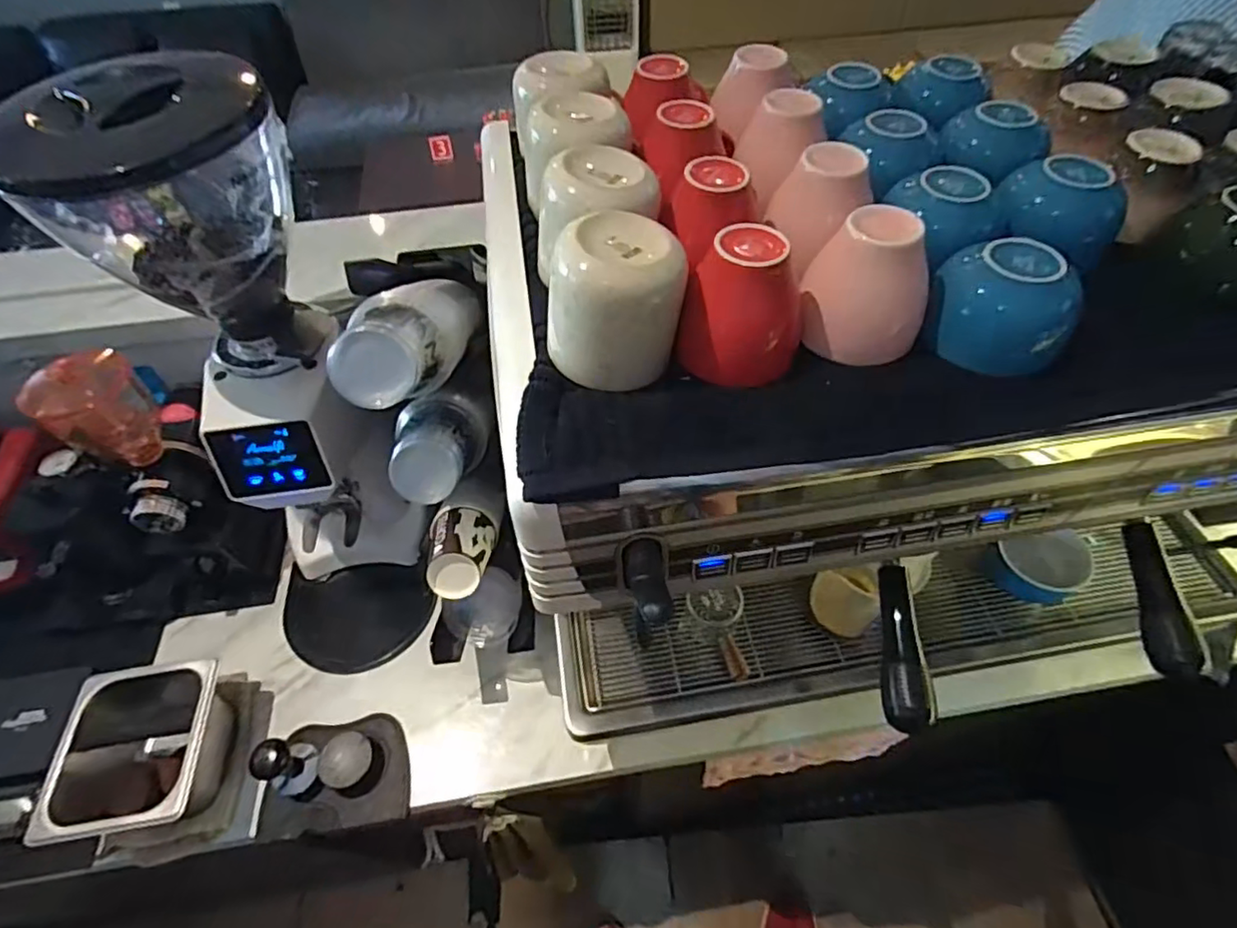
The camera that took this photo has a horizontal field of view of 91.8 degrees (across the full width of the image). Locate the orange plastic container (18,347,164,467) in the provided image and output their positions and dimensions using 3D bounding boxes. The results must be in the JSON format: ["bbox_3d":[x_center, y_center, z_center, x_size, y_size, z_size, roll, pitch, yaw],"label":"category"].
[{"bbox_3d":[-0.613,-0.063,0.707,0.093,0.137,0.095,18,56,15],"label":"orange plastic container"}]

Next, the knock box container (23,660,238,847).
[{"bbox_3d":[-0.550,0.339,0.713,0.165,0.100,0.183,-5,53,-2],"label":"knock box container"}]

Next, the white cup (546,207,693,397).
[{"bbox_3d":[-0.003,-0.105,0.381,0.083,0.085,0.085,37,62,25],"label":"white cup"}]

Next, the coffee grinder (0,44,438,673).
[{"bbox_3d":[-0.395,-0.043,0.700,0.197,0.656,0.342,-5,53,-2],"label":"coffee grinder"}]

